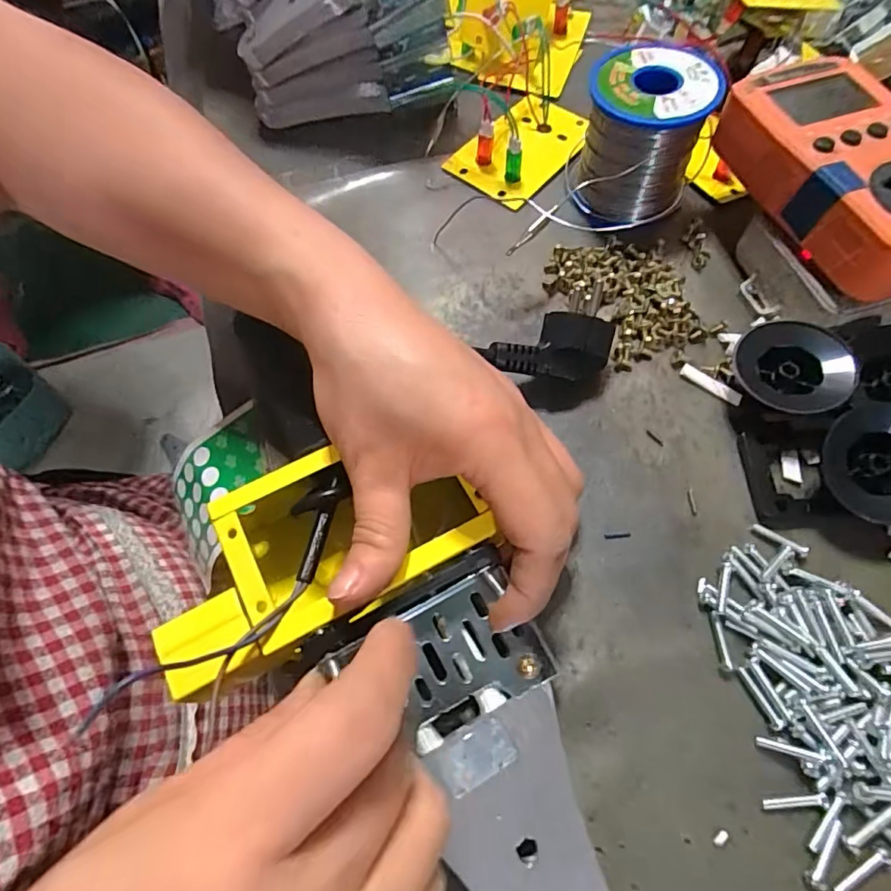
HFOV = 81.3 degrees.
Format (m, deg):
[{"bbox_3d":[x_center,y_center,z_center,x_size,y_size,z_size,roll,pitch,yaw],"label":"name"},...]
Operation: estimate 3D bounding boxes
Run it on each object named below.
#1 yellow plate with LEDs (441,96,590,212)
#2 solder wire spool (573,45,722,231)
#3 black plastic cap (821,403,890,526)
[{"bbox_3d":[0.049,-0.193,0.325,0.055,0.028,0.091,36,72,17],"label":"yellow plate with LEDs"},{"bbox_3d":[0.107,-0.172,0.288,0.064,0.060,0.061,15,67,9],"label":"solder wire spool"},{"bbox_3d":[0.183,0.007,0.217,0.047,0.018,0.047,0,89,9],"label":"black plastic cap"}]

